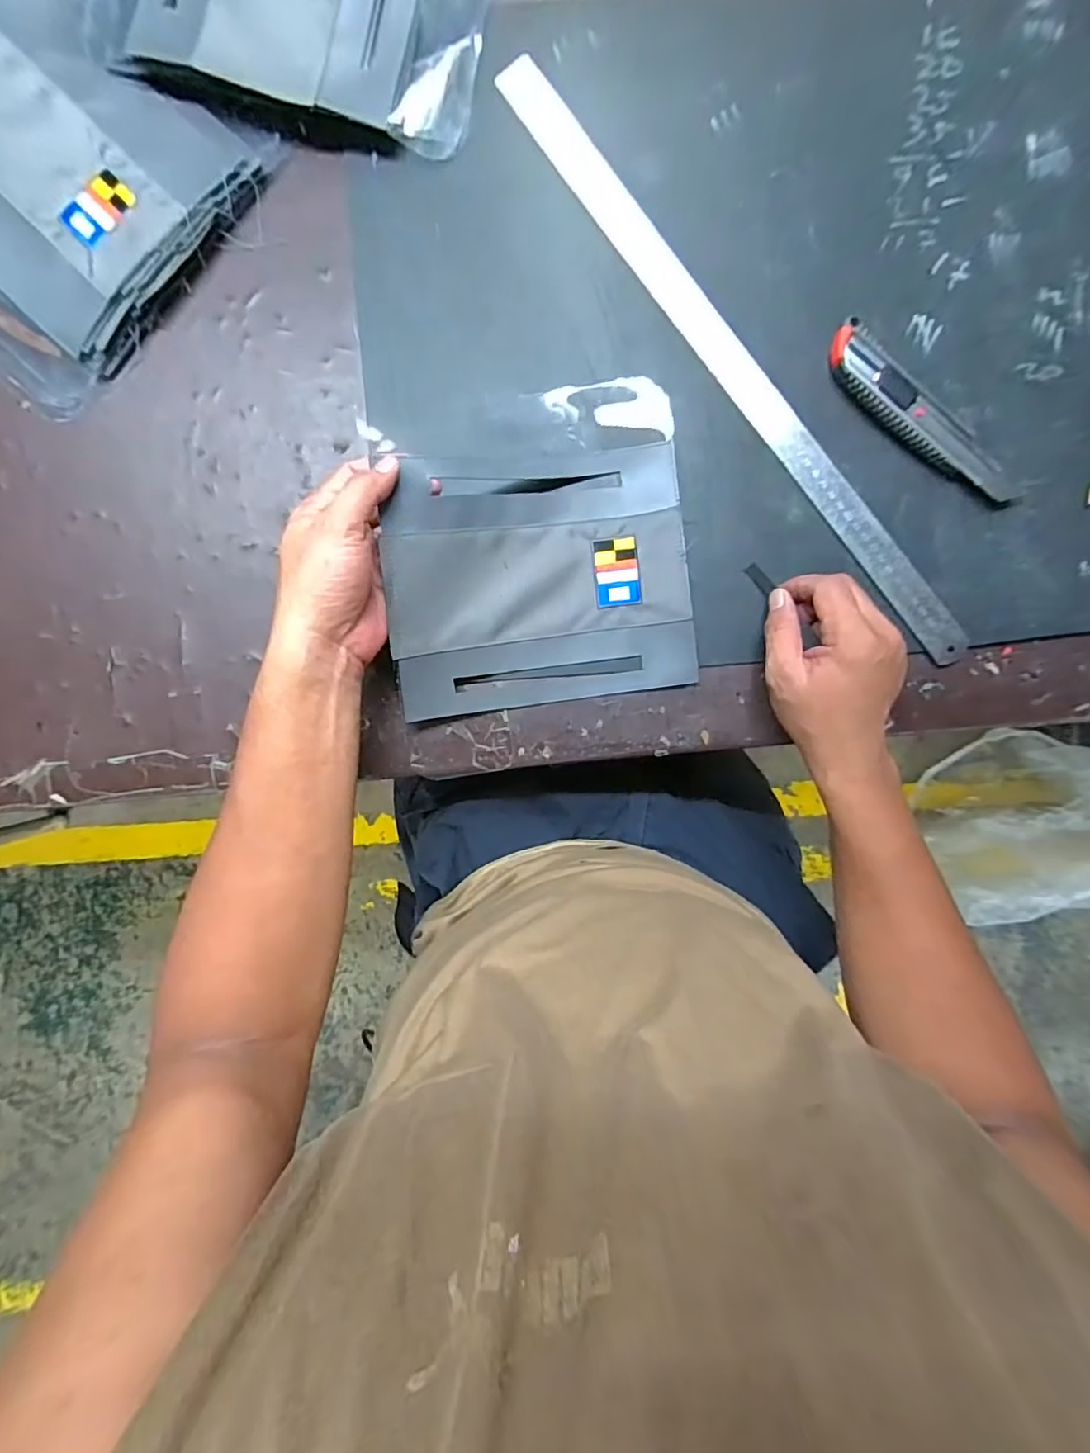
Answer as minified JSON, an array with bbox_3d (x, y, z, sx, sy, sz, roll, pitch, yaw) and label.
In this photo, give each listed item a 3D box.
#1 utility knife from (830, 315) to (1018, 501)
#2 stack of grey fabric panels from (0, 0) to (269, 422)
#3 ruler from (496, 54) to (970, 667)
[{"bbox_3d":[0.270,-0.220,0.413,0.170,0.016,0.040,44,91,-3],"label":"utility knife"},{"bbox_3d":[-0.363,-0.377,0.401,0.240,0.020,0.233,39,92,-2],"label":"stack of grey fabric panels"},{"bbox_3d":[0.141,-0.260,0.419,0.033,0.006,0.521,-37,91,0],"label":"ruler"}]

